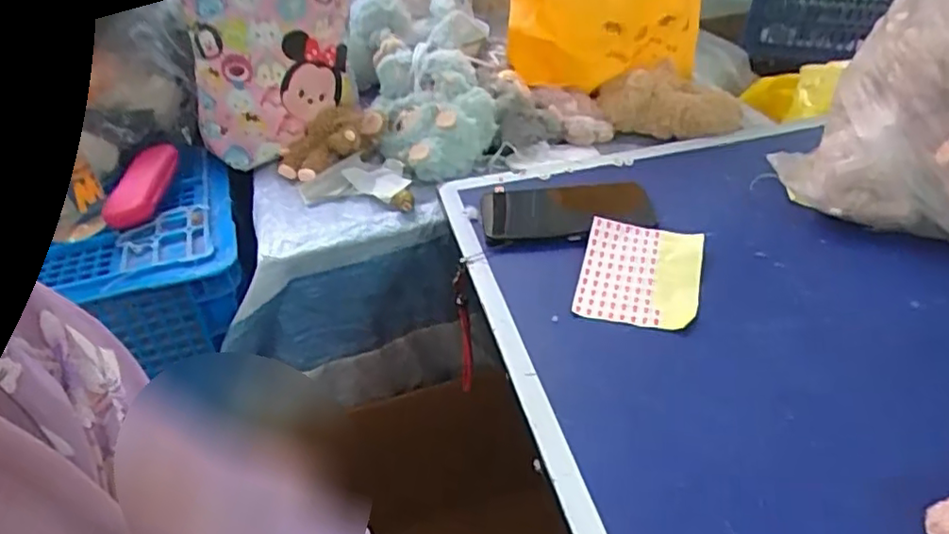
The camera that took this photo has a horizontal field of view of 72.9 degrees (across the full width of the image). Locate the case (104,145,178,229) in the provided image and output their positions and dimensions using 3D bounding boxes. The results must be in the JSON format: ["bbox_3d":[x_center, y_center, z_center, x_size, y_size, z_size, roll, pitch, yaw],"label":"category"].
[{"bbox_3d":[-0.372,-0.094,0.725,0.035,0.029,0.152,-3,39,2],"label":"case"}]

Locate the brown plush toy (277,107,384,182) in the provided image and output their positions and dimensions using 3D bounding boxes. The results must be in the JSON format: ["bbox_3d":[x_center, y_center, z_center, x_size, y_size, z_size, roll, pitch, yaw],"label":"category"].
[{"bbox_3d":[-0.173,-0.147,0.766,0.124,0.051,0.086,-21,42,-19],"label":"brown plush toy"}]

